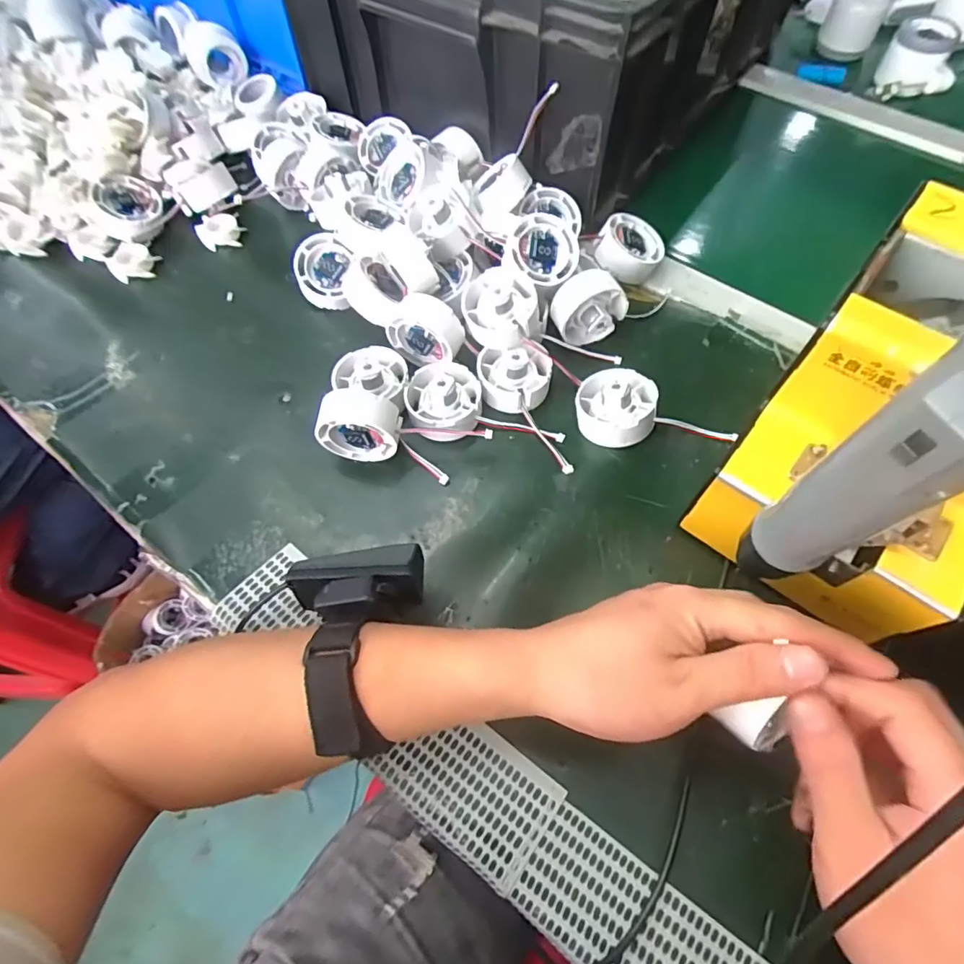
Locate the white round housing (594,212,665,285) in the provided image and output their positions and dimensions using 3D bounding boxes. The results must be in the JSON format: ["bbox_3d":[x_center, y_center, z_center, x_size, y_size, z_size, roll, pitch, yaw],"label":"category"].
[{"bbox_3d":[0.123,-0.195,0.453,0.058,0.023,0.058,7,69,-20],"label":"white round housing"}]

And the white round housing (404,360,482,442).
[{"bbox_3d":[-0.028,-0.064,0.389,0.052,0.026,0.057,0,63,1],"label":"white round housing"}]

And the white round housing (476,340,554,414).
[{"bbox_3d":[0.025,-0.079,0.400,0.054,0.027,0.048,2,63,2],"label":"white round housing"}]

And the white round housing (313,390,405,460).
[{"bbox_3d":[-0.083,-0.038,0.367,0.053,0.058,0.024,2,63,2],"label":"white round housing"}]

